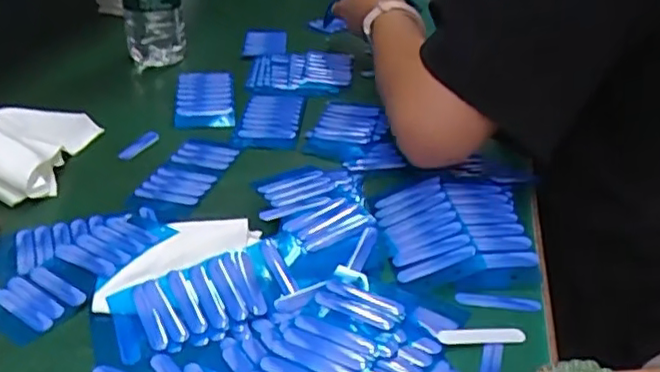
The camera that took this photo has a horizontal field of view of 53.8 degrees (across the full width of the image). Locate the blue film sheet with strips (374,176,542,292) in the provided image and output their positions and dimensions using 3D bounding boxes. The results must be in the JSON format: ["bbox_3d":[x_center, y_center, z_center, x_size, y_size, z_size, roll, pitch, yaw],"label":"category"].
[{"bbox_3d":[0.083,0.028,0.438,0.093,0.019,0.101,0,31,-1],"label":"blue film sheet with strips"}]

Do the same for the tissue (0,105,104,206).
[{"bbox_3d":[-0.247,-0.036,0.529,0.076,0.052,0.130,2,31,3],"label":"tissue"}]

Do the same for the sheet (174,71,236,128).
[{"bbox_3d":[-0.120,-0.086,0.624,0.055,0.025,0.086,-3,31,-6],"label":"sheet"}]

